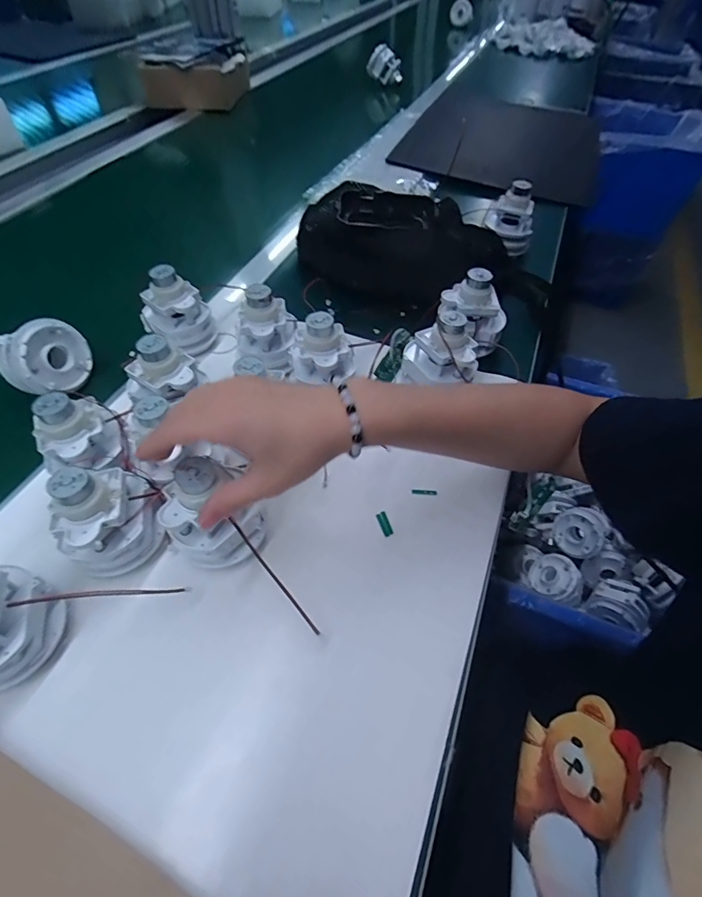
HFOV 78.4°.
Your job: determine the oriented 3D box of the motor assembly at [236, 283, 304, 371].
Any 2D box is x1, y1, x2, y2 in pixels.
[{"bbox_3d":[-0.079,-0.121,0.418,0.054,0.064,0.056,12,54,7],"label":"motor assembly"}]

